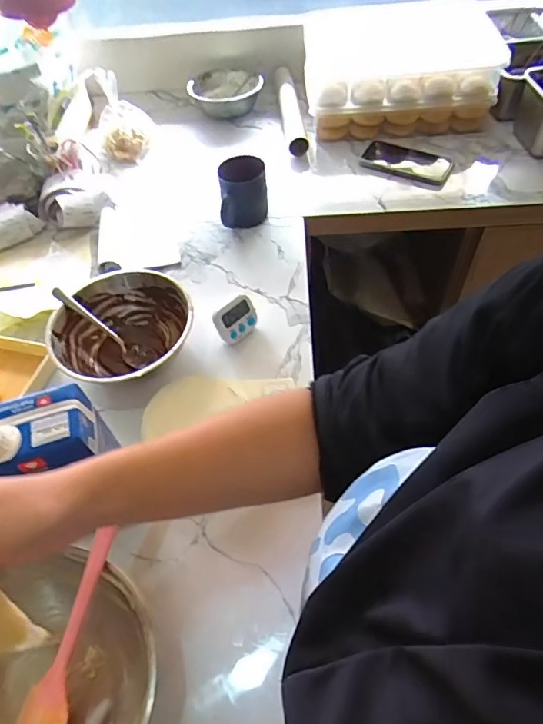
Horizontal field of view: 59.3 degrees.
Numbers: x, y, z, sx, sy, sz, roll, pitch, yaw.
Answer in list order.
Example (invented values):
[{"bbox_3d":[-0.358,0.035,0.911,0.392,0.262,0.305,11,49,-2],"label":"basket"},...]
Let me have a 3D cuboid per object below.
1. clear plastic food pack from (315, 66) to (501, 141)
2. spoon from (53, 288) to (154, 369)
[{"bbox_3d":[0.267,-0.496,0.918,0.335,0.098,0.071,-7,53,-1],"label":"clear plastic food pack"},{"bbox_3d":[-0.231,-0.044,0.657,0.162,0.029,0.032,37,61,0],"label":"spoon"}]

